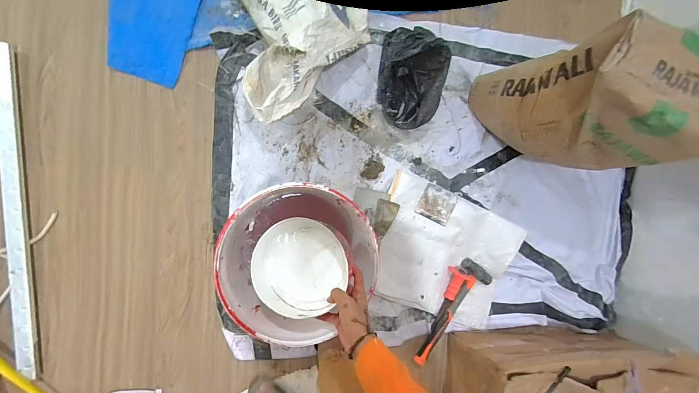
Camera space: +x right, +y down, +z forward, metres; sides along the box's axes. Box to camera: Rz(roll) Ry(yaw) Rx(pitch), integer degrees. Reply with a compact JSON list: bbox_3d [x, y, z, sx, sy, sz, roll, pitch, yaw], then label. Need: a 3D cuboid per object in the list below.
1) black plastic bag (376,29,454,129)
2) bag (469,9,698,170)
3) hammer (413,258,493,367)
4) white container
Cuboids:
[{"bbox_3d":[0.180,-0.338,0.896,0.172,0.148,0.281,8,91,-9],"label":"black plastic bag"},{"bbox_3d":[0.543,-0.196,0.760,0.318,0.462,0.204,23,89,-9],"label":"bag"},{"bbox_3d":[0.303,0.358,1.000,0.124,0.040,0.353,38,86,-8],"label":"hammer"},{"bbox_3d":[-0.090,0.135,0.596,0.167,0.065,0.182,0,92,-9],"label":"white container"}]

